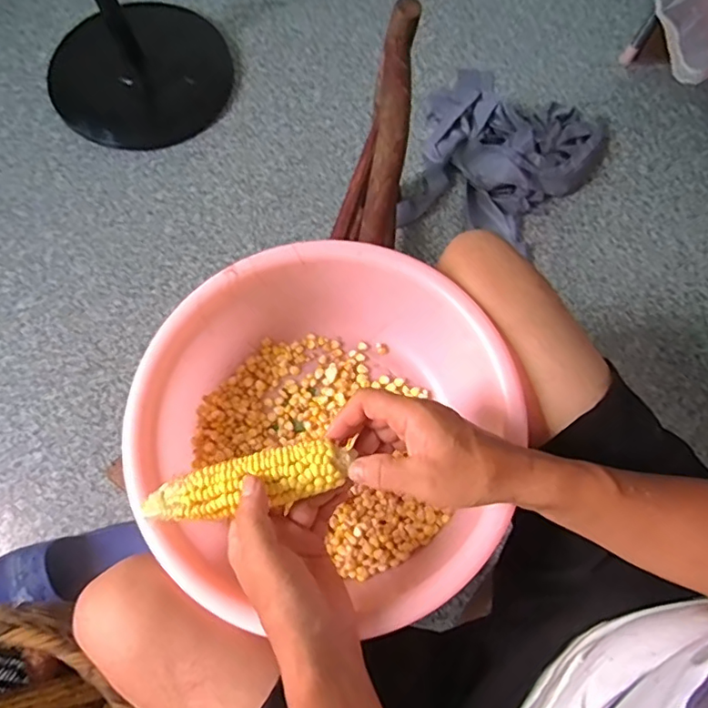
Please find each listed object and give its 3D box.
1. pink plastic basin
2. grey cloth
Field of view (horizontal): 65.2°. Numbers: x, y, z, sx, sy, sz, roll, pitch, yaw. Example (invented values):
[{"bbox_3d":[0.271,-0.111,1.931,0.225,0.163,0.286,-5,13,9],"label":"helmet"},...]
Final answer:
[{"bbox_3d":[-0.030,0.063,0.491,0.299,0.113,0.313,0,73,-1],"label":"pink plastic basin"},{"bbox_3d":[0.283,-0.378,1.047,0.341,0.072,0.372,25,75,6],"label":"grey cloth"}]

